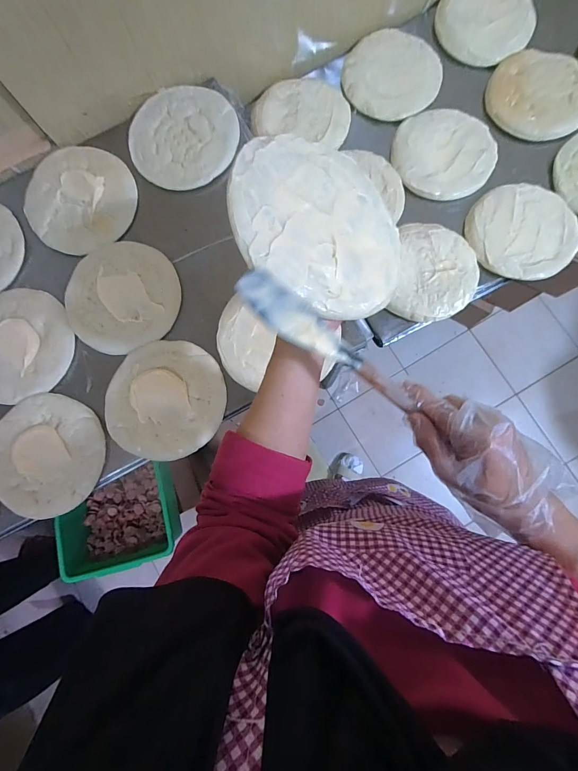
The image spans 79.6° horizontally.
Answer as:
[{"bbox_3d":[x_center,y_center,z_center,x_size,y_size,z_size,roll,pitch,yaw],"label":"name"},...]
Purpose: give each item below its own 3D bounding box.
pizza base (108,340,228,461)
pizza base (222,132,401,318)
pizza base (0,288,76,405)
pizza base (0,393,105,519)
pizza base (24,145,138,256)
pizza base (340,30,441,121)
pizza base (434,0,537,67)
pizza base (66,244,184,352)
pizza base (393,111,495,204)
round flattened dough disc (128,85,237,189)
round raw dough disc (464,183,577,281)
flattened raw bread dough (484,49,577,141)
[{"bbox_3d":[-0.204,0.021,0.579,0.193,0.020,0.191,0,83,3],"label":"pizza base"},{"bbox_3d":[0.035,-0.161,0.349,0.186,0.008,0.190,-29,92,-30],"label":"pizza base"},{"bbox_3d":[-0.477,-0.072,0.602,0.186,0.013,0.196,6,83,4],"label":"pizza base"},{"bbox_3d":[-0.408,0.112,0.571,0.196,0.020,0.185,0,83,3],"label":"pizza base"},{"bbox_3d":[-0.382,-0.341,0.637,0.193,0.019,0.191,0,83,3],"label":"pizza base"},{"bbox_3d":[0.219,-0.664,0.740,0.202,0.020,0.203,0,83,3],"label":"pizza base"},{"bbox_3d":[0.428,-0.782,0.741,0.206,0.019,0.177,-4,83,3],"label":"pizza base"},{"bbox_3d":[-0.295,-0.157,0.608,0.200,0.019,0.196,0,83,3],"label":"pizza base"},{"bbox_3d":[0.313,-0.468,0.703,0.199,0.019,0.187,0,83,3],"label":"pizza base"},{"bbox_3d":[-0.194,-0.463,0.641,0.196,0.015,0.210,0,83,3],"label":"round flattened dough disc"},{"bbox_3d":[0.449,-0.298,0.658,0.194,0.013,0.190,0,83,3],"label":"round raw dough disc"},{"bbox_3d":[0.520,-0.605,0.713,0.203,0.013,0.199,0,83,3],"label":"flattened raw bread dough"}]

